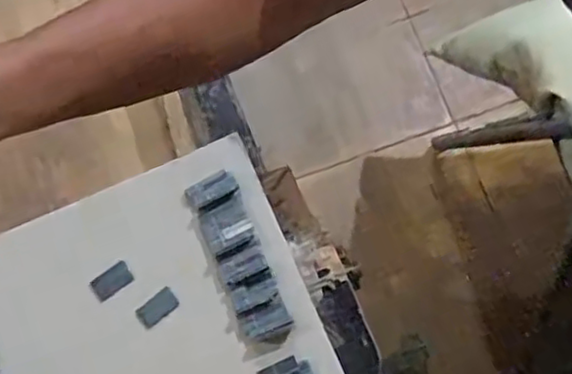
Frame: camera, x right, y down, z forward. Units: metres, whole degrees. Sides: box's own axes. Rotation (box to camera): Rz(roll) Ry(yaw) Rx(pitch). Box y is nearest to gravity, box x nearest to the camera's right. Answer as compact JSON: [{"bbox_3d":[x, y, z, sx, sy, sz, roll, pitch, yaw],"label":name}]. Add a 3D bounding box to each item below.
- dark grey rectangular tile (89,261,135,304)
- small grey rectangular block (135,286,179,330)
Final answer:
[{"bbox_3d":[-0.086,0.046,0.326,0.020,0.004,0.012,-36,79,-7],"label":"dark grey rectangular tile"},{"bbox_3d":[-0.063,0.059,0.324,0.021,0.004,0.011,-38,80,-7],"label":"small grey rectangular block"}]

